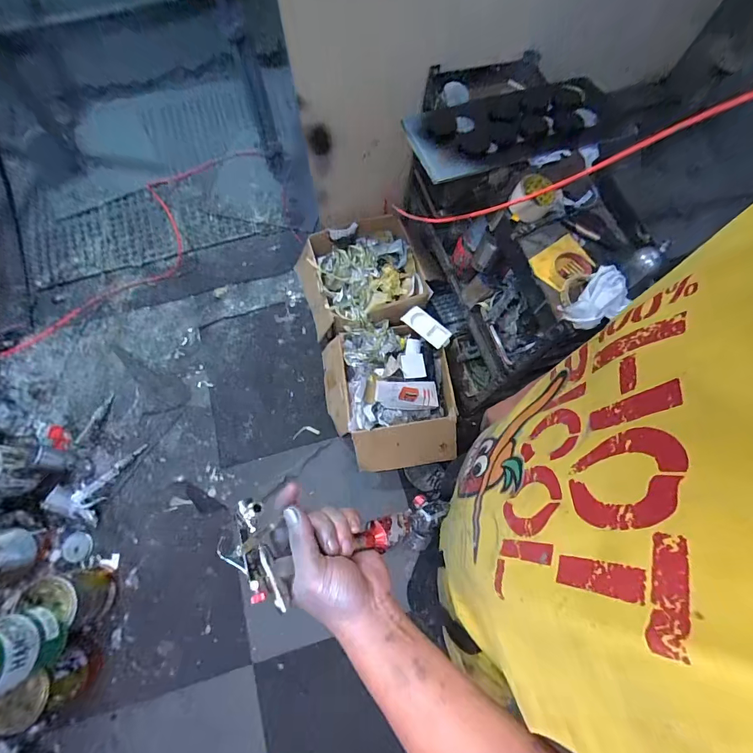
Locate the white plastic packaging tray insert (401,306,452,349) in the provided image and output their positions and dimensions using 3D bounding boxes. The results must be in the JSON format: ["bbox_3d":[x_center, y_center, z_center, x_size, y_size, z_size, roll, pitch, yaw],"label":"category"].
[{"bbox_3d":[0.171,-0.168,1.275,0.170,0.022,0.073,39,99,5],"label":"white plastic packaging tray insert"}]

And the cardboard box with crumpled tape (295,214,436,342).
[{"bbox_3d":[-0.050,-0.345,1.391,0.439,0.273,0.404,-18,73,-6],"label":"cardboard box with crumpled tape"}]

